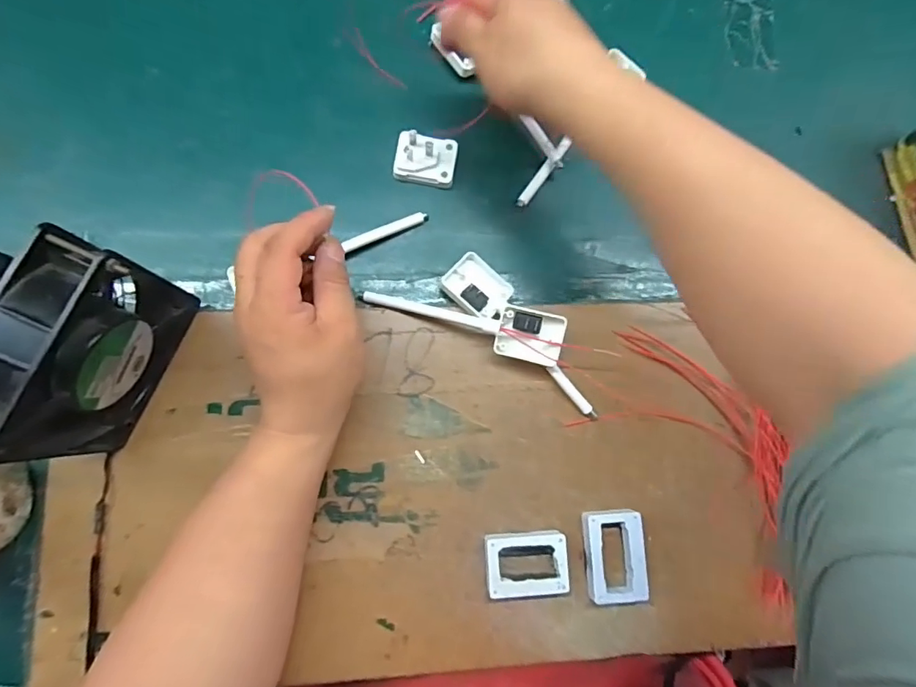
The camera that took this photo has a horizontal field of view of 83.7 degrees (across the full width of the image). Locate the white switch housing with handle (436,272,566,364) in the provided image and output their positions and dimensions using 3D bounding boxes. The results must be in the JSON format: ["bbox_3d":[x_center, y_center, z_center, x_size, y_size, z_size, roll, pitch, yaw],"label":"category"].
[{"bbox_3d":[0.003,-0.017,0.381,0.150,0.016,0.036,12,81,9],"label":"white switch housing with handle"}]

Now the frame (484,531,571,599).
[{"bbox_3d":[0.048,0.156,0.364,0.057,0.016,0.043,0,83,-5],"label":"frame"}]

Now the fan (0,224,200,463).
[{"bbox_3d":[-0.224,0.006,0.310,0.041,0.121,0.118,27,81,-1],"label":"fan"}]

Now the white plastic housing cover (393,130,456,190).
[{"bbox_3d":[-0.026,-0.148,0.407,0.048,0.019,0.037,7,82,-4],"label":"white plastic housing cover"}]

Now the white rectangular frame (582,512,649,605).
[{"bbox_3d":[0.114,0.154,0.372,0.040,0.019,0.061,-3,83,-5],"label":"white rectangular frame"}]

